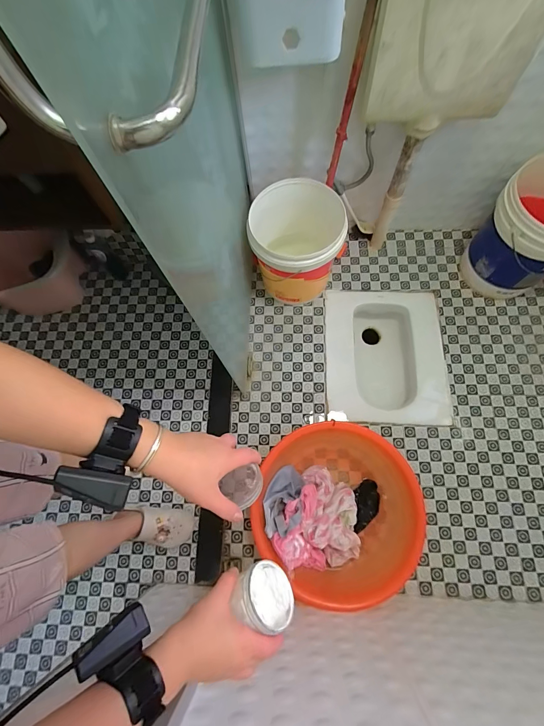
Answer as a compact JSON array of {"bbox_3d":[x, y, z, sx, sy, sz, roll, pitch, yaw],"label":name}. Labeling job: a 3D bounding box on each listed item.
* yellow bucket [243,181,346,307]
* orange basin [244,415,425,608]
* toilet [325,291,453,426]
[{"bbox_3d":[0.077,-0.387,1.116,0.291,0.295,0.286,-1,72,3],"label":"yellow bucket"},{"bbox_3d":[0.192,0.423,0.969,0.480,0.146,0.467,-20,73,-4],"label":"orange basin"},{"bbox_3d":[0.421,-0.001,1.278,0.398,0.216,0.502,-1,72,3],"label":"toilet"}]

